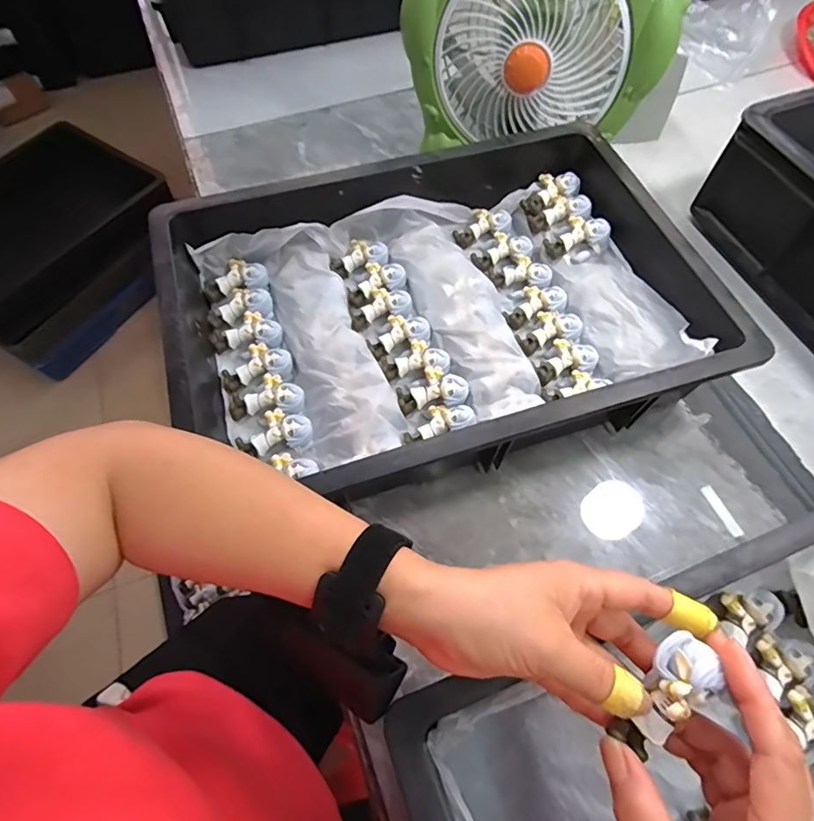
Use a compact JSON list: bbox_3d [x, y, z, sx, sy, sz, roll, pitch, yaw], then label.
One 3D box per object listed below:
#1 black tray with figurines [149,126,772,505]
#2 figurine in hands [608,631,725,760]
[{"bbox_3d":[0.024,-0.093,0.453,0.454,0.089,0.319,-14,63,-7],"label":"black tray with figurines"},{"bbox_3d":[0.121,0.137,0.230,0.025,0.019,0.059,34,98,22],"label":"figurine in hands"}]

